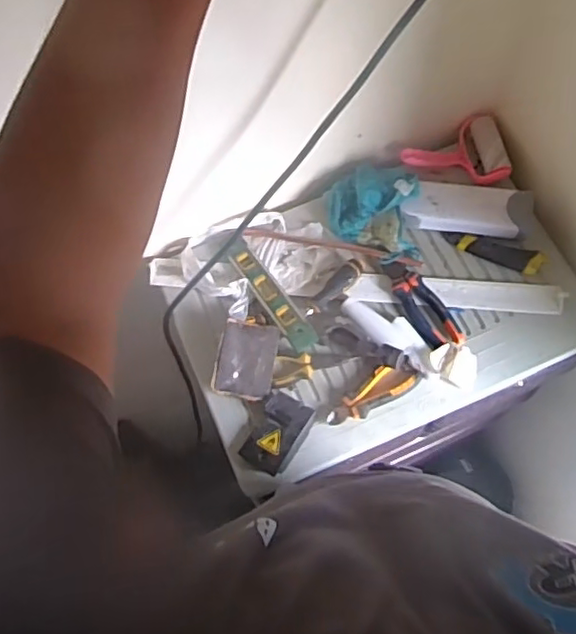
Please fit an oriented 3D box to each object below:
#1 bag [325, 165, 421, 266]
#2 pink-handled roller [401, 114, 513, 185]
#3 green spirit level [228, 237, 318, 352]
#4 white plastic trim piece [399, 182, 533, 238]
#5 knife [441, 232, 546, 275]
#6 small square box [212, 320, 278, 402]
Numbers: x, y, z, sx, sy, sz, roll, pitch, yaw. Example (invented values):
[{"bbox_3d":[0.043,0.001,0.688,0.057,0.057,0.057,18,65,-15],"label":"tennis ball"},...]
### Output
[{"bbox_3d":[0.133,-0.162,0.959,0.144,0.065,0.151,3,69,4],"label":"bag"},{"bbox_3d":[0.276,-0.254,0.992,0.168,0.056,0.121,-23,70,-6],"label":"pink-handled roller"},{"bbox_3d":[-0.027,-0.035,0.940,0.039,0.021,0.204,-34,71,-10],"label":"green spirit level"},{"bbox_3d":[0.276,-0.165,0.943,0.196,0.043,0.068,5,70,5],"label":"white plastic trim piece"},{"bbox_3d":[0.315,-0.101,0.956,0.151,0.027,0.033,20,71,10],"label":"knife"},{"bbox_3d":[-0.060,0.062,0.896,0.079,0.027,0.111,7,70,5],"label":"small square box"}]

